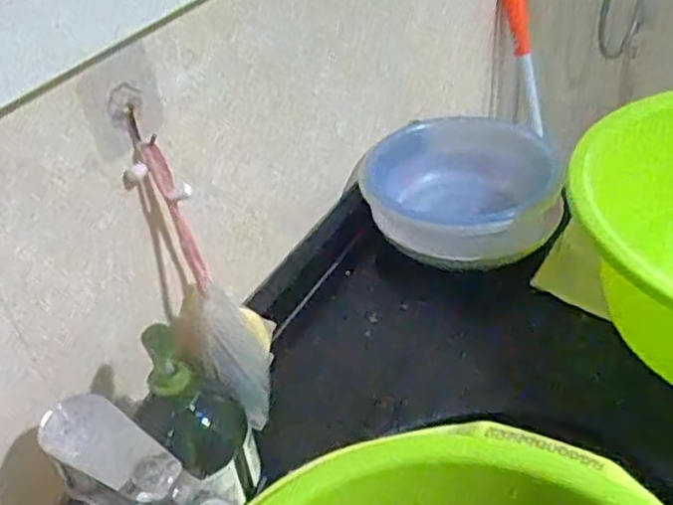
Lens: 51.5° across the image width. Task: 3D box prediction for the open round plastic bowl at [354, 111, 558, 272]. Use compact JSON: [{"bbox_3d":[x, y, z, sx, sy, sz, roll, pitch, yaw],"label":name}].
[{"bbox_3d":[0.128,-0.053,0.727,0.185,0.088,0.186,-4,39,3],"label":"open round plastic bowl"}]

